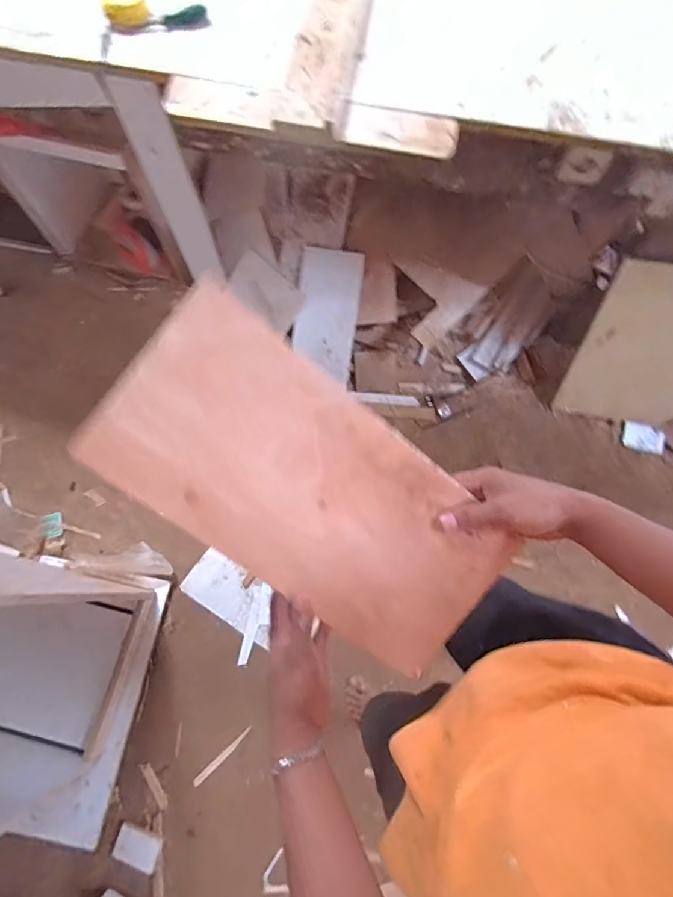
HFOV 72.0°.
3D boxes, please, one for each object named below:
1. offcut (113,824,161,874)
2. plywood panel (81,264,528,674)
[{"bbox_3d":[-0.494,0.995,1.154,0.115,0.008,0.071,31,65,-6],"label":"offcut"},{"bbox_3d":[-0.014,0.049,0.452,0.406,0.010,0.191,39,93,-14],"label":"plywood panel"}]

